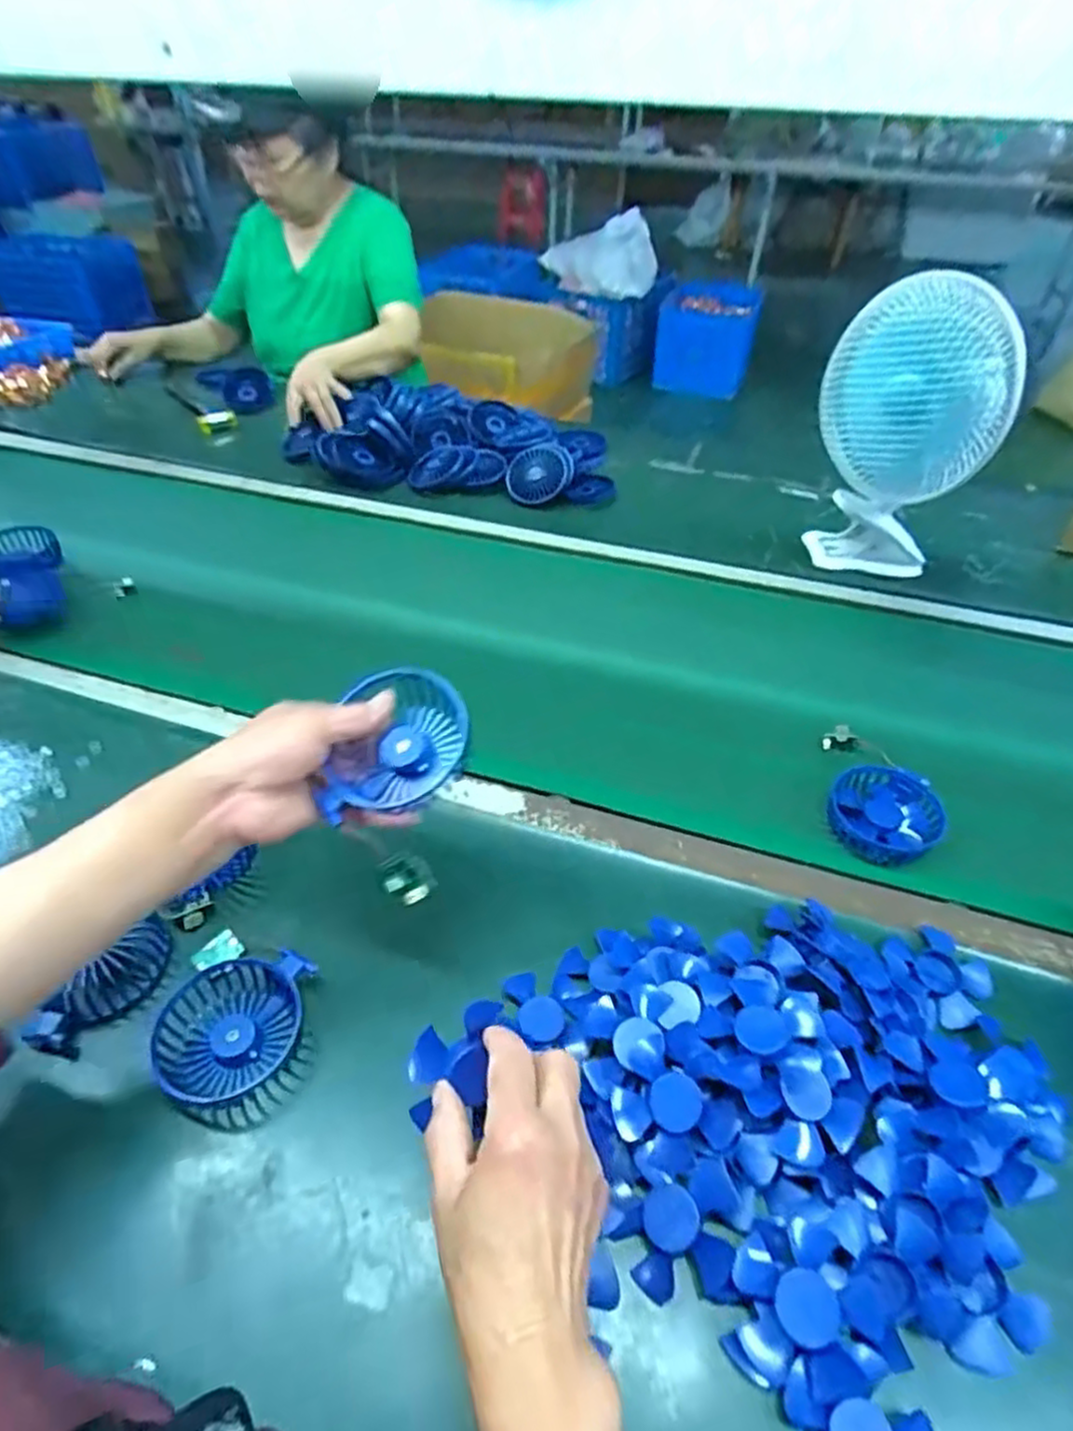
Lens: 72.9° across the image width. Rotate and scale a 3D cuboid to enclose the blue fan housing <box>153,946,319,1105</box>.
[{"bbox_3d":[-0.199,0.205,0.476,0.092,0.031,0.080,-8,44,-9],"label":"blue fan housing"}]

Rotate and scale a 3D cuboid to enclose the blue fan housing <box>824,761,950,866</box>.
[{"bbox_3d":[0.299,0.084,0.623,0.089,0.023,0.093,0,43,0],"label":"blue fan housing"}]

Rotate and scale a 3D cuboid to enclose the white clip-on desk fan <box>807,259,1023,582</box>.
[{"bbox_3d":[0.404,-0.299,0.815,0.186,0.319,0.121,20,46,19],"label":"white clip-on desk fan"}]

